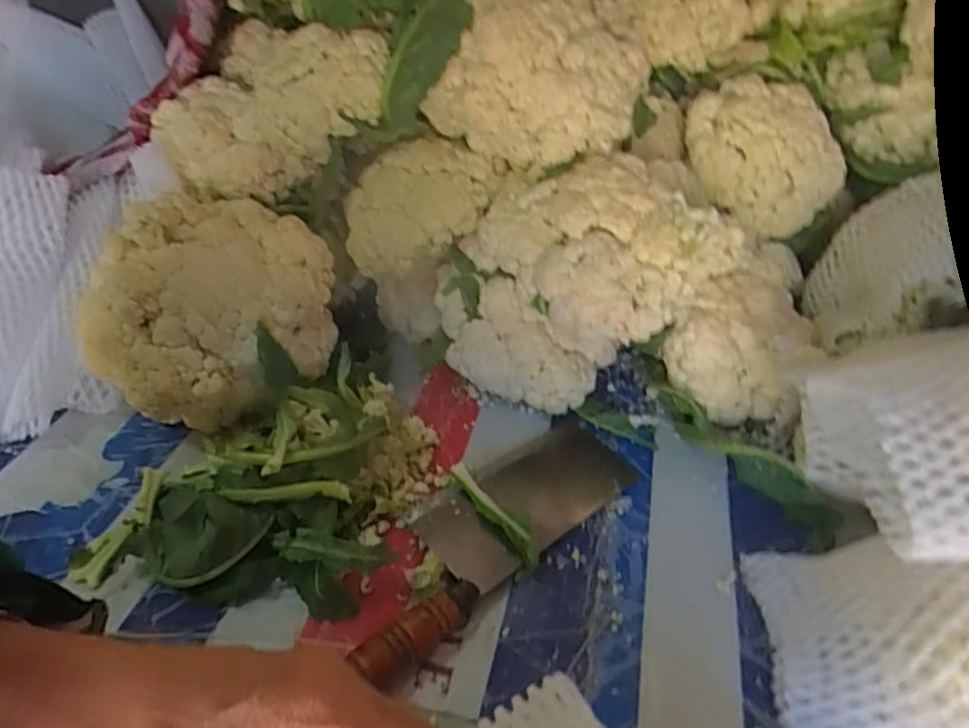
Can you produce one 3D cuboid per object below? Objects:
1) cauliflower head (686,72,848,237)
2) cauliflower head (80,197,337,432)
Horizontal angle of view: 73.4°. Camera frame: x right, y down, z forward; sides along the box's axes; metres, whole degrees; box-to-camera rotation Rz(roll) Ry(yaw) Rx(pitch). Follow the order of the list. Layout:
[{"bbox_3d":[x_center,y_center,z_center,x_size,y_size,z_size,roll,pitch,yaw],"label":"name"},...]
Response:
[{"bbox_3d":[0.283,-0.213,0.662,0.156,0.111,0.122,17,41,19],"label":"cauliflower head"},{"bbox_3d":[-0.229,-0.053,0.546,0.197,0.134,0.150,-22,43,-26],"label":"cauliflower head"}]

